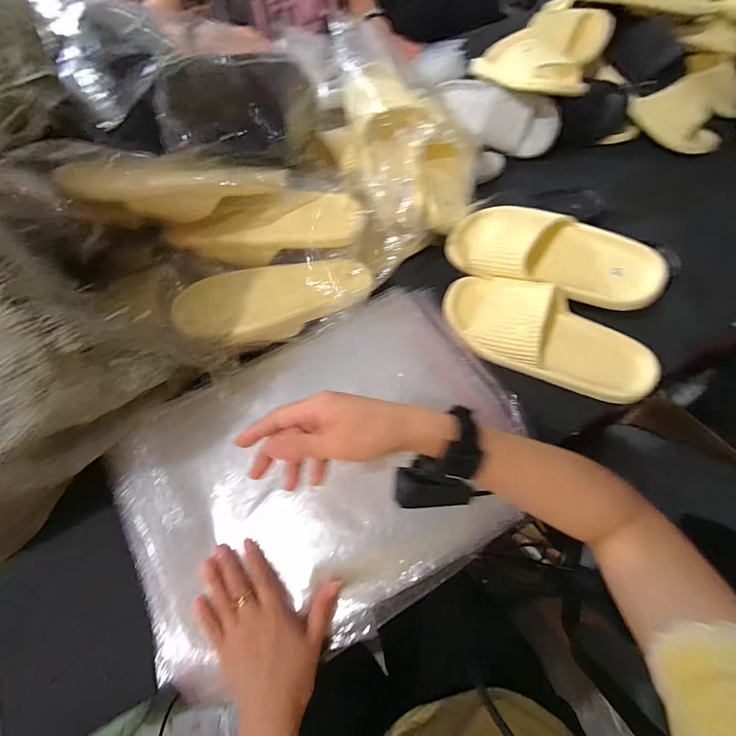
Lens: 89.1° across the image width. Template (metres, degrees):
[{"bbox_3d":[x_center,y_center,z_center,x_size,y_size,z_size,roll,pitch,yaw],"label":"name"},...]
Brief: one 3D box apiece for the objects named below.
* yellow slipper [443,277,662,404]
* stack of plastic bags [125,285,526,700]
[{"bbox_3d":[0.224,-0.046,0.473,0.262,0.075,0.104,18,64,13],"label":"yellow slipper"},{"bbox_3d":[-0.045,0.109,0.417,0.434,0.036,0.308,-30,70,-11],"label":"stack of plastic bags"}]

